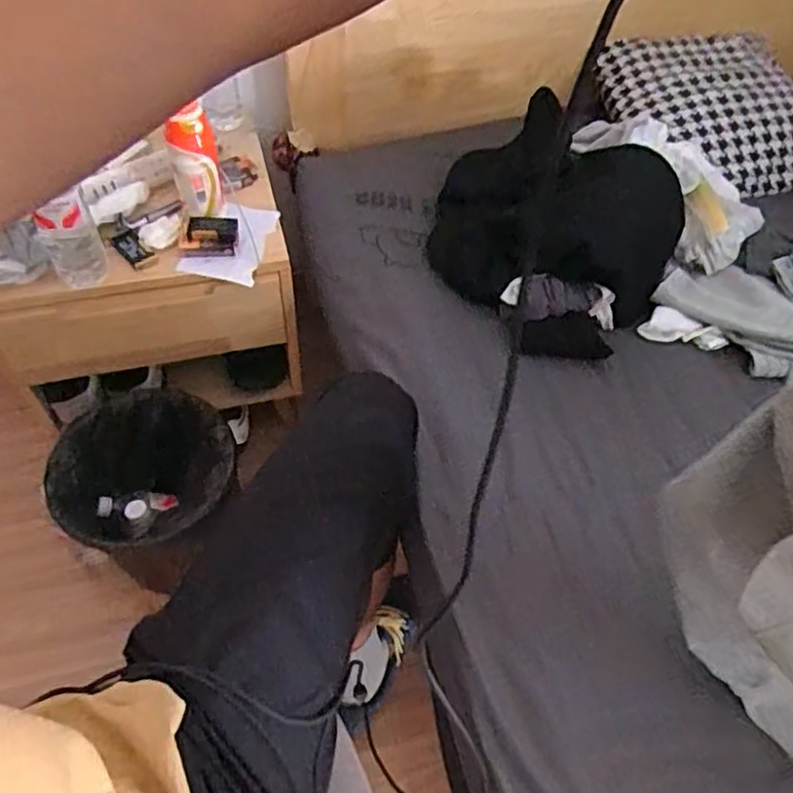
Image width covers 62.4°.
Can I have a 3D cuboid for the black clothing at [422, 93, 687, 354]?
[{"bbox_3d":[0.232,-0.264,0.956,0.298,0.163,0.363,-19,57,-15],"label":"black clothing"}]

